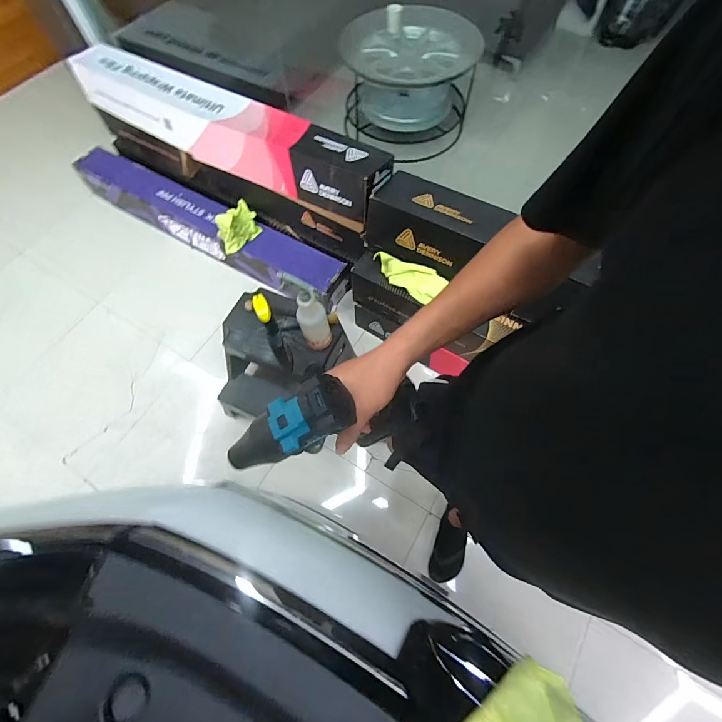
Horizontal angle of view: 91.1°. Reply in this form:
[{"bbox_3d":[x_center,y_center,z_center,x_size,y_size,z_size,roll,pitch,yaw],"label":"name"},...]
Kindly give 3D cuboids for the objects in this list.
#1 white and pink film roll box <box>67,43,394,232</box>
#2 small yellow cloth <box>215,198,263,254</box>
[{"bbox_3d":[-0.600,-0.984,1.455,1.609,0.211,0.240,29,70,14],"label":"white and pink film roll box"},{"bbox_3d":[-0.573,-0.627,1.638,0.196,0.074,0.206,-28,68,-10],"label":"small yellow cloth"}]

